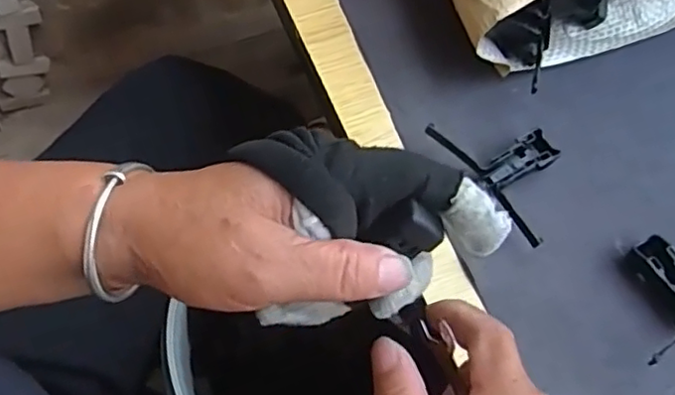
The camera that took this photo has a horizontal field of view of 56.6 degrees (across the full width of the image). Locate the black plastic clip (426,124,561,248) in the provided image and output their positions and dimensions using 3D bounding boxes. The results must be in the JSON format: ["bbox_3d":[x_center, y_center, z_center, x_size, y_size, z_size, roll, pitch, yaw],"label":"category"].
[{"bbox_3d":[0.095,-0.019,0.343,0.052,0.013,0.083,-34,72,-17],"label":"black plastic clip"}]

